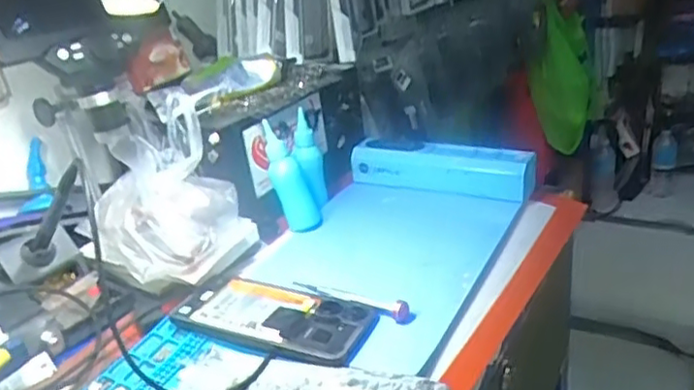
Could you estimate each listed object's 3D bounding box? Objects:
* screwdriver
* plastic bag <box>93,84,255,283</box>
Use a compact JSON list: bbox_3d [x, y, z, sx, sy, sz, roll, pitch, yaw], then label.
[{"bbox_3d":[0.000,0.089,0.570,0.120,0.014,0.015,10,30,34],"label":"screwdriver"},{"bbox_3d":[-0.179,-0.007,0.639,0.136,0.131,0.180,-16,26,-17],"label":"plastic bag"}]

